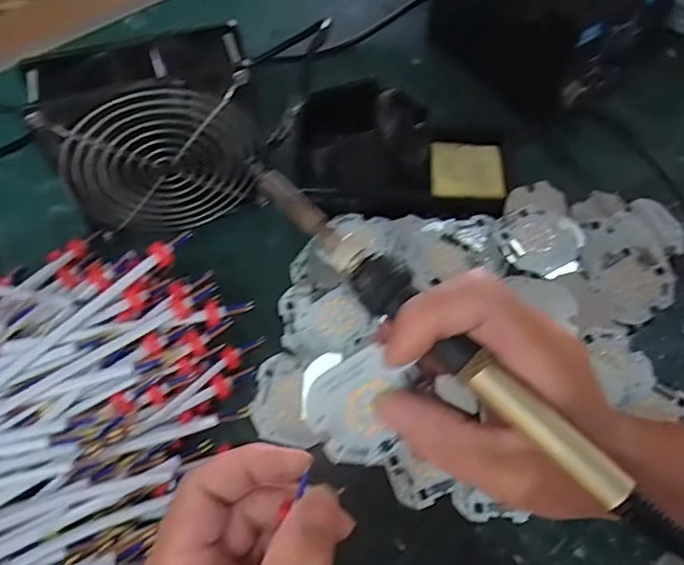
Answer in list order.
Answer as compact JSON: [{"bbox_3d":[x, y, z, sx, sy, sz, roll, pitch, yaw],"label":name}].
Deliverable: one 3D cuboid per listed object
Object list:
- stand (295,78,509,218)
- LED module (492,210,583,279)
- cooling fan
[{"bbox_3d":[0.042,-0.090,0.362,0.141,0.057,0.064,2,61,-1],"label":"stand"},{"bbox_3d":[0.129,-0.026,0.356,0.053,0.008,0.048,-18,63,-12],"label":"LED module"},{"bbox_3d":[-0.106,-0.083,0.339,0.118,0.121,0.048,-17,62,-11],"label":"cooling fan"}]

